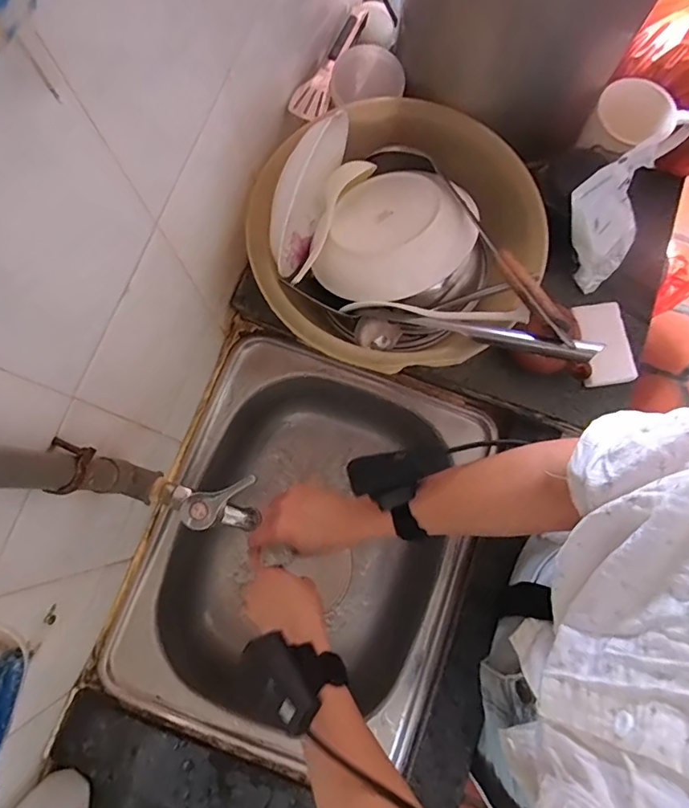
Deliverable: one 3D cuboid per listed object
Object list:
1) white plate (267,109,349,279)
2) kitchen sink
[{"bbox_3d":[-0.048,-0.233,0.560,0.037,0.143,0.157,25,79,4],"label":"white plate"},{"bbox_3d":[-0.045,0.188,0.696,0.374,0.185,0.474,20,79,3],"label":"kitchen sink"}]

